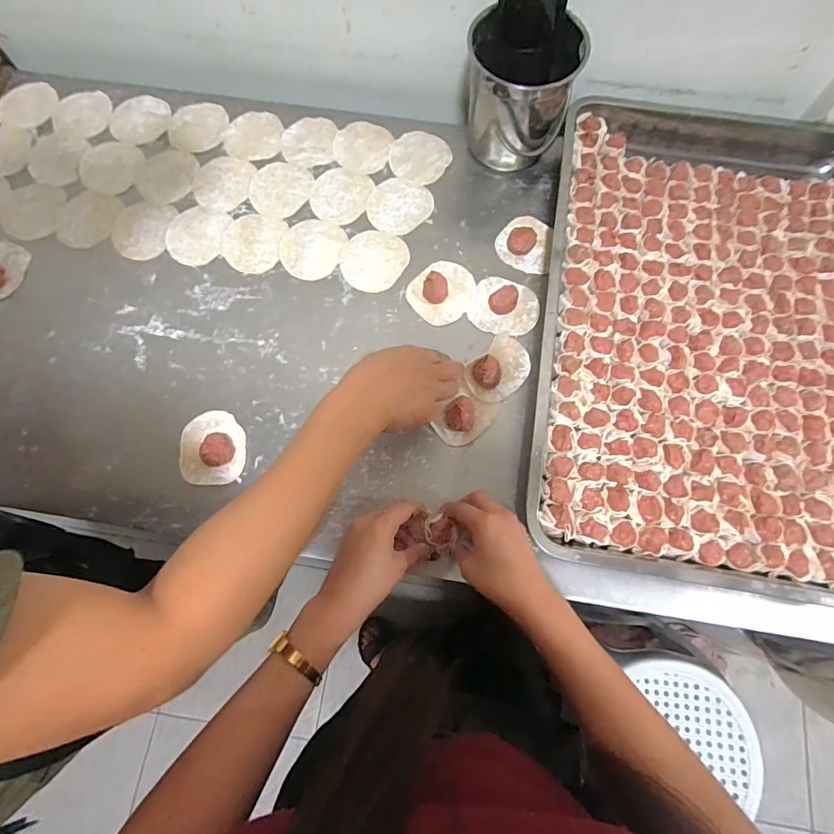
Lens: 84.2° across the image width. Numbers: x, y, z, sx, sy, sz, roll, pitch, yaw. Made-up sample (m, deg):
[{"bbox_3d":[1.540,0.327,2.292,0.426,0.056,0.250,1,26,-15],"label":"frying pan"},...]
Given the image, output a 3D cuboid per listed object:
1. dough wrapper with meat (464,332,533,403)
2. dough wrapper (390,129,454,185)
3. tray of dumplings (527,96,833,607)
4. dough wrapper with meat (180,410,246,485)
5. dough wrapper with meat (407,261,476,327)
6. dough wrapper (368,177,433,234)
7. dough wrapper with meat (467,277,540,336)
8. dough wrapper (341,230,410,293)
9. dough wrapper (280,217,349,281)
[{"bbox_3d":[0.099,-0.058,0.539,0.060,0.022,0.083,43,78,8],"label":"dough wrapper with meat"},{"bbox_3d":[0.002,-0.357,0.635,0.080,0.004,0.082,0,76,-2],"label":"dough wrapper"},{"bbox_3d":[0.347,-0.129,0.550,0.390,0.061,0.625,10,76,1],"label":"tray of dumplings"},{"bbox_3d":[-0.229,0.032,0.513,0.069,0.020,0.083,1,76,-2],"label":"dough wrapper with meat"},{"bbox_3d":[0.033,-0.158,0.566,0.073,0.022,0.084,43,78,8],"label":"dough wrapper with meat"},{"bbox_3d":[-0.024,-0.277,0.612,0.082,0.004,0.081,0,74,0],"label":"dough wrapper"},{"bbox_3d":[0.109,-0.137,0.564,0.081,0.020,0.073,22,76,4],"label":"dough wrapper with meat"},{"bbox_3d":[-0.056,-0.200,0.587,0.080,0.004,0.086,0,76,-2],"label":"dough wrapper"},{"bbox_3d":[-0.136,-0.216,0.592,0.078,0.004,0.086,15,76,2],"label":"dough wrapper"}]

